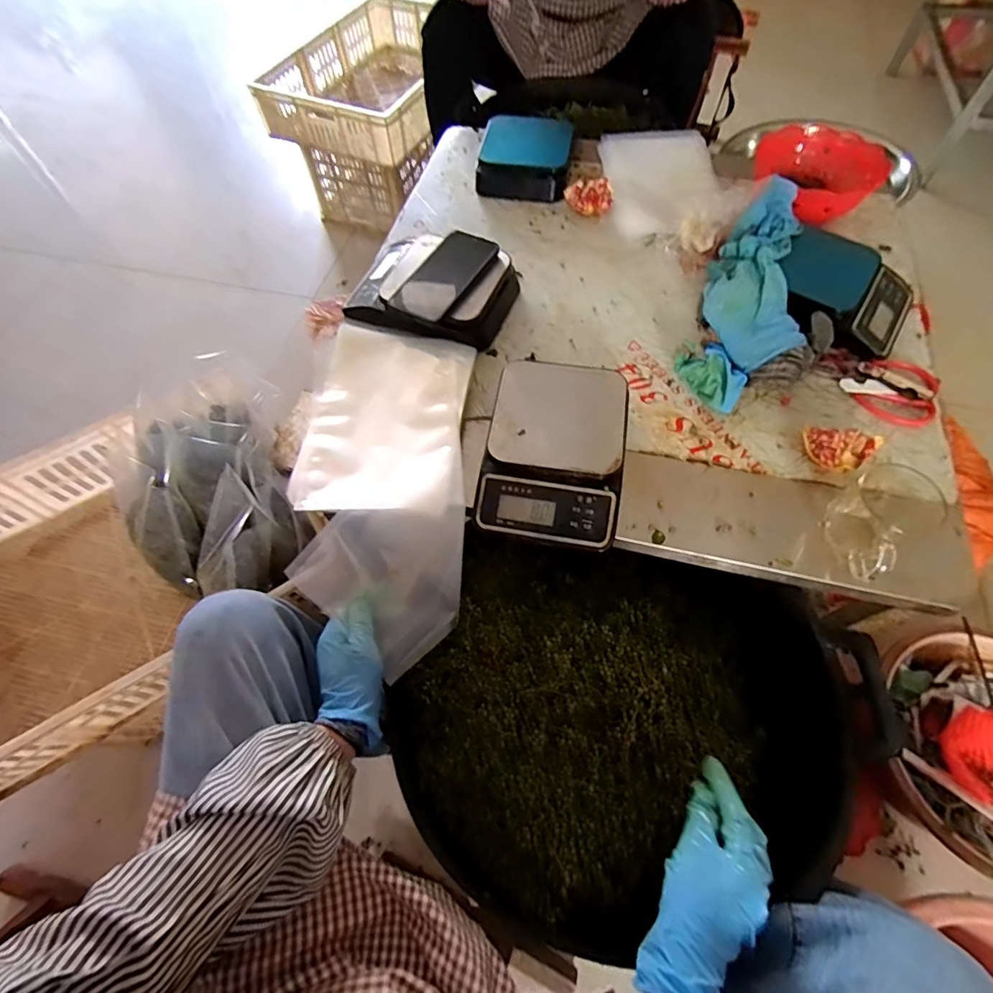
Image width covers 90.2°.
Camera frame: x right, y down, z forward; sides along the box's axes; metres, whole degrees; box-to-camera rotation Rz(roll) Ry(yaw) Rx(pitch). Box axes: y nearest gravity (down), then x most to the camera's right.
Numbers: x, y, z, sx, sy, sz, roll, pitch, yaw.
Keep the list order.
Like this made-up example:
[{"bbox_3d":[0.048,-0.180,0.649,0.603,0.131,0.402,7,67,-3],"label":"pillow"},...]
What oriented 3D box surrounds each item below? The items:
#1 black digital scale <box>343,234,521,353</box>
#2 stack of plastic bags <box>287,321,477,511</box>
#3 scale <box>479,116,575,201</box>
[{"bbox_3d":[-0.096,-0.299,0.697,0.230,0.059,0.179,20,65,12],"label":"black digital scale"},{"bbox_3d":[-0.129,-0.101,0.598,0.185,0.031,0.268,1,62,2],"label":"stack of plastic bags"},{"bbox_3d":[0.049,-0.580,0.849,0.150,0.055,0.157,8,63,6],"label":"scale"}]

